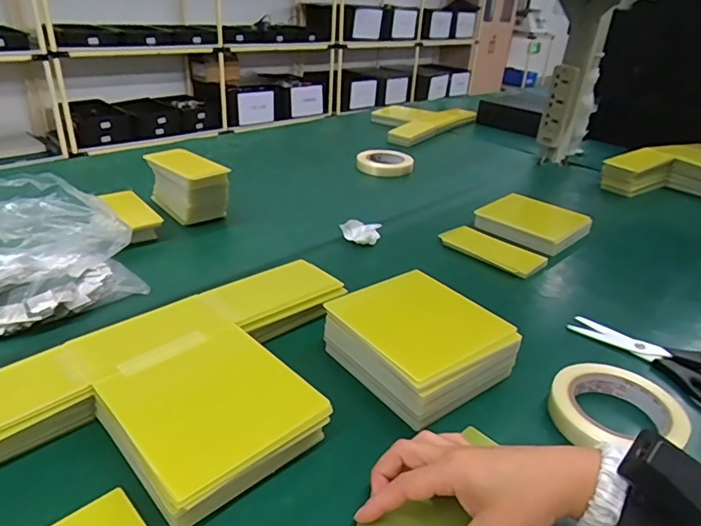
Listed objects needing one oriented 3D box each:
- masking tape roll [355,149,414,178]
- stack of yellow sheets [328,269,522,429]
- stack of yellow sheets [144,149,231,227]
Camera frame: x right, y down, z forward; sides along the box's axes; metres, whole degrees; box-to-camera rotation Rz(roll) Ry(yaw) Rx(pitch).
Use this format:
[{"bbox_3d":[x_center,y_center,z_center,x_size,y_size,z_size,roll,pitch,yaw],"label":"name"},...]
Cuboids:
[{"bbox_3d":[0.080,-0.230,1.124,0.124,0.025,0.124,3,29,-2],"label":"masking tape roll"},{"bbox_3d":[0.066,0.079,0.516,0.134,0.059,0.158,-18,36,-35],"label":"stack of yellow sheets"},{"bbox_3d":[-0.270,-0.129,0.822,0.146,0.094,0.072,24,35,33],"label":"stack of yellow sheets"}]

